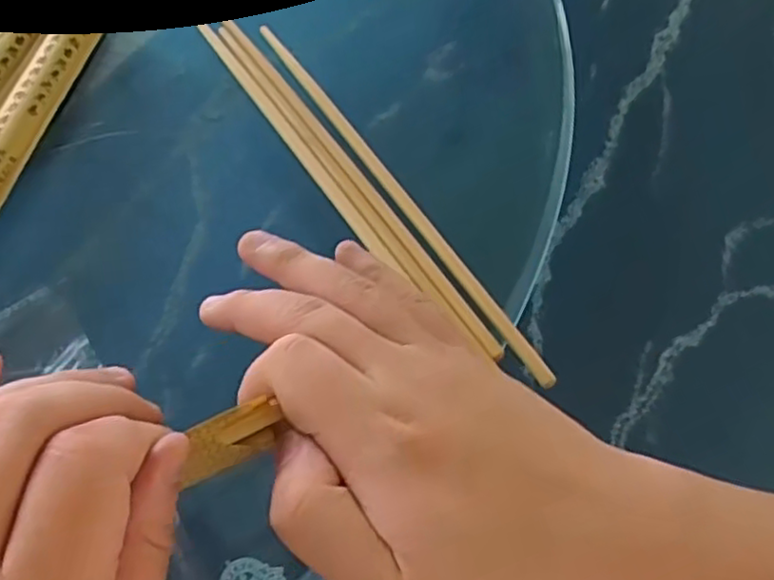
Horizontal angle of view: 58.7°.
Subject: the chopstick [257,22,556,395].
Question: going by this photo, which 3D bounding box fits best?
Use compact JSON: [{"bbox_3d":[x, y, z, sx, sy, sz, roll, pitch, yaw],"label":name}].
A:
[{"bbox_3d":[0.001,-0.054,0.348,0.010,0.005,0.253,-26,64,-21],"label":"chopstick"}]

